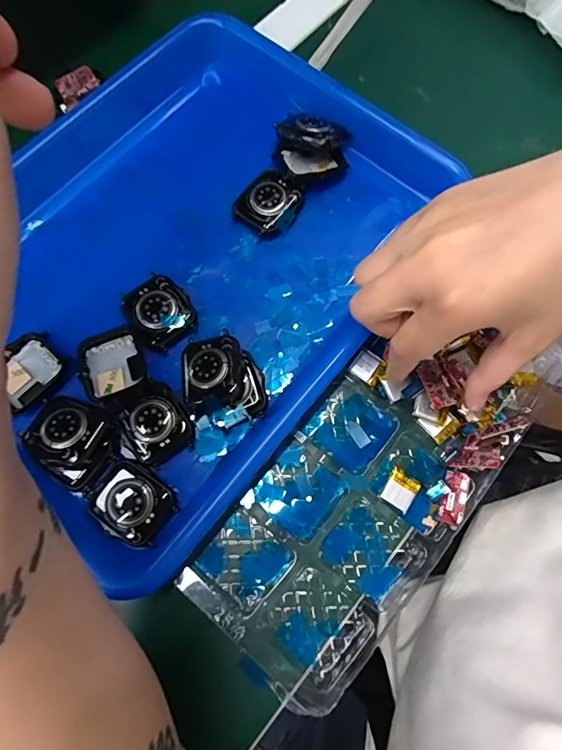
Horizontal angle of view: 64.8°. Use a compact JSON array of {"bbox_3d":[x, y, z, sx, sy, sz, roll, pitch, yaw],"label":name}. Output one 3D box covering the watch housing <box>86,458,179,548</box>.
[{"bbox_3d":[-0.082,0.070,0.242,0.042,0.008,0.036,35,77,10],"label":"watch housing"}]

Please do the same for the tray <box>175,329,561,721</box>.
[{"bbox_3d":[0.059,0.057,0.260,0.107,0.030,0.243,38,77,11],"label":"tray"}]

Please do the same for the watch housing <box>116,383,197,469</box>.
[{"bbox_3d":[-0.073,0.027,0.254,0.036,0.005,0.042,-35,76,-9],"label":"watch housing"}]

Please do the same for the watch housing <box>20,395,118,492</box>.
[{"bbox_3d":[-0.119,0.036,0.245,0.046,0.014,0.041,33,76,10],"label":"watch housing"}]

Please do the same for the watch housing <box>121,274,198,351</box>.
[{"bbox_3d":[-0.075,-0.039,0.274,0.037,0.010,0.042,-40,77,-10],"label":"watch housing"}]

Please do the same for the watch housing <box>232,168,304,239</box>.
[{"bbox_3d":[-0.008,-0.114,0.297,0.036,0.013,0.041,34,77,10],"label":"watch housing"}]

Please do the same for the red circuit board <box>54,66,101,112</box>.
[{"bbox_3d":[-0.159,-0.222,0.340,0.036,0.004,0.018,-44,120,-6],"label":"red circuit board"}]

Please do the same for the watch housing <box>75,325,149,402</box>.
[{"bbox_3d":[-0.101,-0.008,0.263,0.036,0.009,0.041,-27,75,-7],"label":"watch housing"}]

